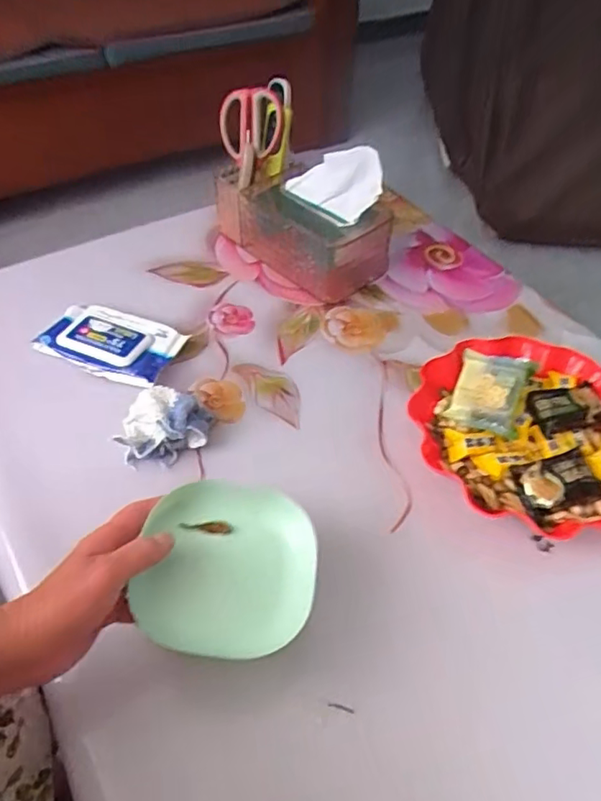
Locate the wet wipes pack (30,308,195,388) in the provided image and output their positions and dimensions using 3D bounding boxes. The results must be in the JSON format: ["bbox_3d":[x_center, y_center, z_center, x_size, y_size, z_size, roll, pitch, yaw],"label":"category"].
[{"bbox_3d":[-0.213,-0.063,0.639,0.145,0.030,0.082,18,51,13],"label":"wet wipes pack"}]

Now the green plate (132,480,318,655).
[{"bbox_3d":[-0.053,0.118,0.416,0.124,0.025,0.123,1,50,-1],"label":"green plate"}]

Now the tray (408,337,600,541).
[{"bbox_3d":[0.233,0.025,0.568,0.228,0.047,0.212,16,51,12],"label":"tray"}]

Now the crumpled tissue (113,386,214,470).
[{"bbox_3d":[-0.132,0.024,0.556,0.083,0.048,0.066,-1,50,-2],"label":"crumpled tissue"}]

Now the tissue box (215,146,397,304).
[{"bbox_3d":[-0.002,-0.252,0.742,0.123,0.135,0.236,-35,59,-27],"label":"tissue box"}]

